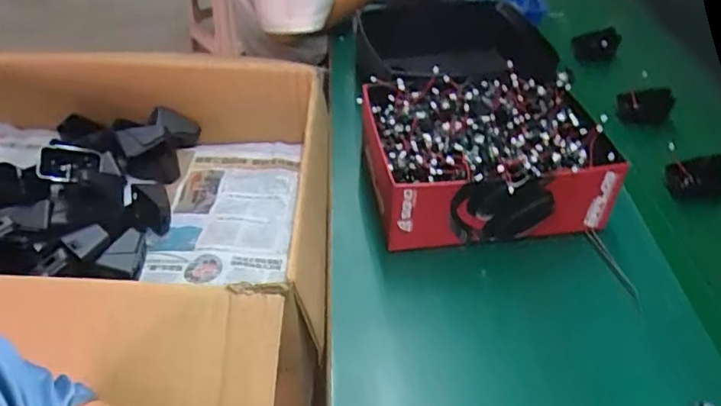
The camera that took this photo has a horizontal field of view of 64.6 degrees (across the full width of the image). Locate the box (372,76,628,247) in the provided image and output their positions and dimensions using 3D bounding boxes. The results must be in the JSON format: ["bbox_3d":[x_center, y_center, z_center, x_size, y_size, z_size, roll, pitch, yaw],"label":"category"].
[{"bbox_3d":[0.131,-0.052,0.632,0.240,0.111,0.186,-6,44,-8],"label":"box"}]

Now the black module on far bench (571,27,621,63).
[{"bbox_3d":[0.353,-0.235,0.858,0.077,0.047,0.016,-13,45,-16],"label":"black module on far bench"}]

